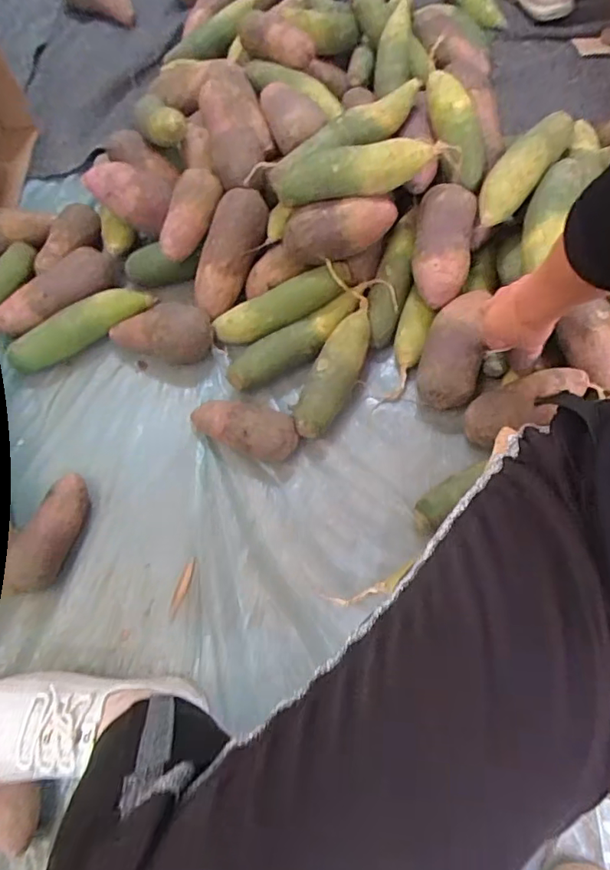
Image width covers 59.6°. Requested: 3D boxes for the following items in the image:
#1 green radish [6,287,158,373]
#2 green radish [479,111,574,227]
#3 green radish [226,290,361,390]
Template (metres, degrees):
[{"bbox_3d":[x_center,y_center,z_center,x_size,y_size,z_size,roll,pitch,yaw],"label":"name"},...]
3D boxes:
[{"bbox_3d":[-0.312,-0.152,0.747,0.208,0.044,0.056,-28,69,-12],"label":"green radish"},{"bbox_3d":[0.290,-0.351,0.688,0.050,0.045,0.200,37,71,15],"label":"green radish"},{"bbox_3d":[-0.014,-0.129,0.728,0.212,0.057,0.057,-35,31,-8],"label":"green radish"}]

